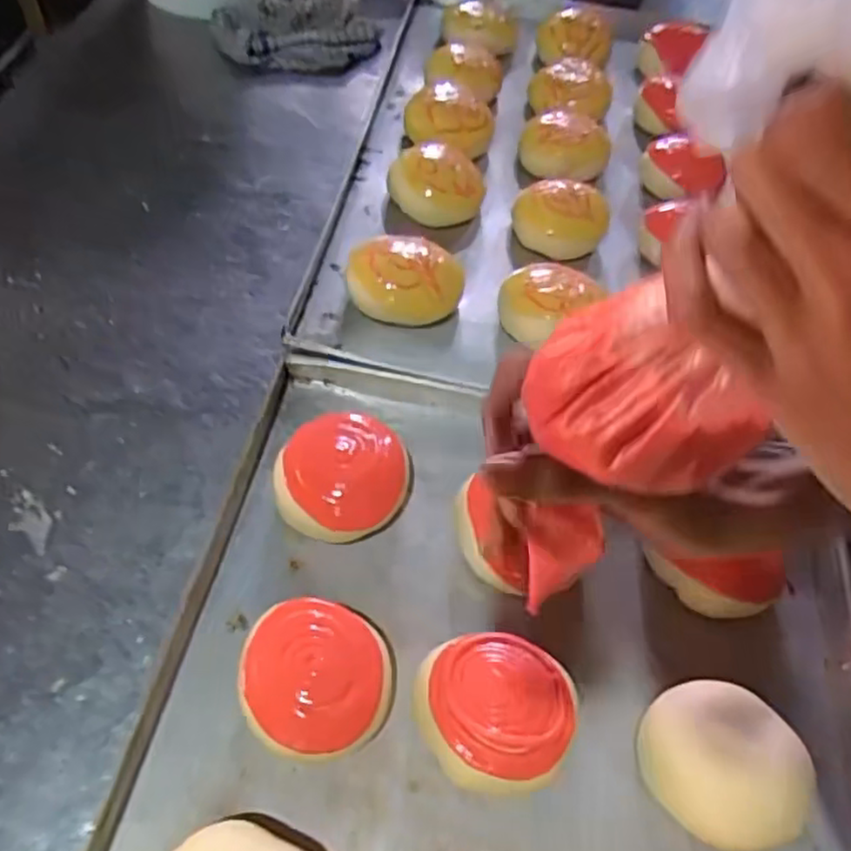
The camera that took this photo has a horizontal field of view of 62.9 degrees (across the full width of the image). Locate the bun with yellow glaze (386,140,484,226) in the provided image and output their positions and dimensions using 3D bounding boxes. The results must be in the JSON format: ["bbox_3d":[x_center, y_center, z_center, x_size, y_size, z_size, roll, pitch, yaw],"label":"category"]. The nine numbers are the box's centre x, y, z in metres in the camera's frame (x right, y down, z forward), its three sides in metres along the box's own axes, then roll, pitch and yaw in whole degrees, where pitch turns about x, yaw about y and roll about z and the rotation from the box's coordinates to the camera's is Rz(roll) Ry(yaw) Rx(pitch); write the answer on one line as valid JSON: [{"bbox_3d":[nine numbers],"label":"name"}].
[{"bbox_3d":[0.011,-0.247,0.703,0.096,0.050,0.089,4,54,-3],"label":"bun with yellow glaze"}]

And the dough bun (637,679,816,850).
[{"bbox_3d":[0.179,0.202,0.423,0.091,0.045,0.090,2,54,-3],"label":"dough bun"}]

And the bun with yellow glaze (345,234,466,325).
[{"bbox_3d":[-0.018,-0.128,0.622,0.100,0.046,0.080,5,54,-2],"label":"bun with yellow glaze"}]

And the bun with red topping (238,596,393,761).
[{"bbox_3d":[-0.067,0.156,0.430,0.088,0.052,0.089,2,54,-4],"label":"bun with red topping"}]

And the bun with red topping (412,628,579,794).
[{"bbox_3d":[0.041,0.174,0.426,0.092,0.051,0.083,10,54,2],"label":"bun with red topping"}]

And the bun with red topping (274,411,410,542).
[{"bbox_3d":[-0.061,0.040,0.511,0.097,0.045,0.092,-5,55,-9],"label":"bun with red topping"}]

